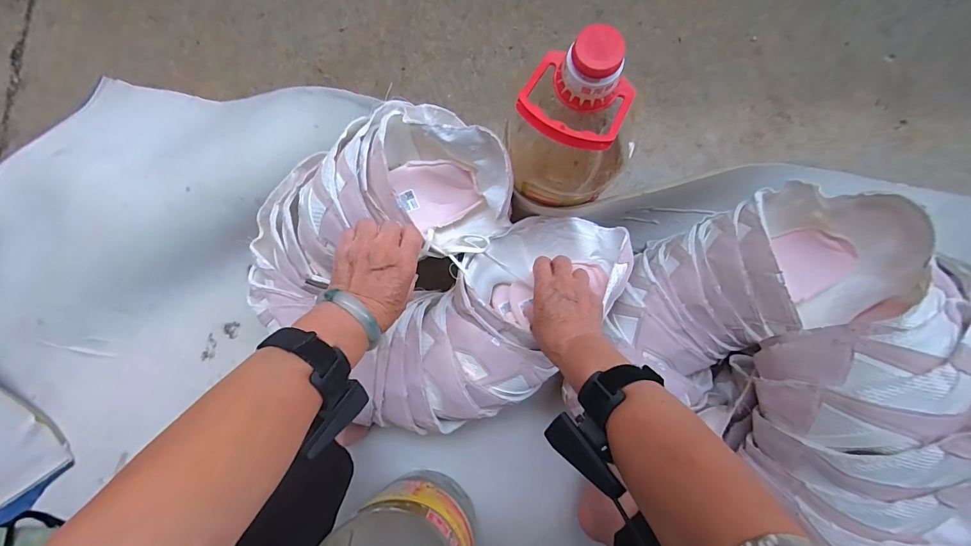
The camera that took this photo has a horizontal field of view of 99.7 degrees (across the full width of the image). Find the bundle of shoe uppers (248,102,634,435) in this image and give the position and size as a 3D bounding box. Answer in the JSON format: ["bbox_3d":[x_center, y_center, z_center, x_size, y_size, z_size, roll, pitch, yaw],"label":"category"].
[{"bbox_3d":[-0.083,-0.018,0.485,0.407,0.123,0.329,36,82,6],"label":"bundle of shoe uppers"}]

